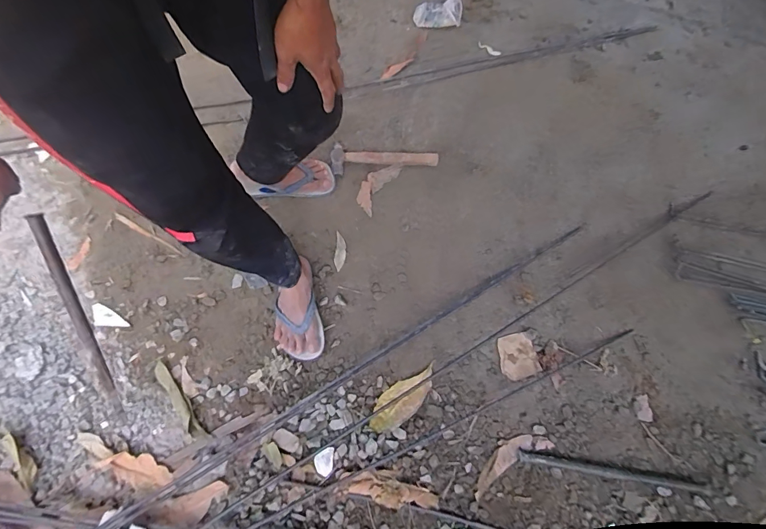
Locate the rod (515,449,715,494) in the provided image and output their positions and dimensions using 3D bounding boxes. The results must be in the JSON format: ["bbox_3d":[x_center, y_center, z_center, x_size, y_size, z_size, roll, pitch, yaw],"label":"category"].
[{"bbox_3d":[0.495,0.451,0.862,0.394,0.014,0.015,9,71,4],"label":"rod"}]

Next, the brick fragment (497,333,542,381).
[{"bbox_3d":[0.325,0.221,0.962,0.093,0.019,0.106,-11,71,-3],"label":"brick fragment"}]

